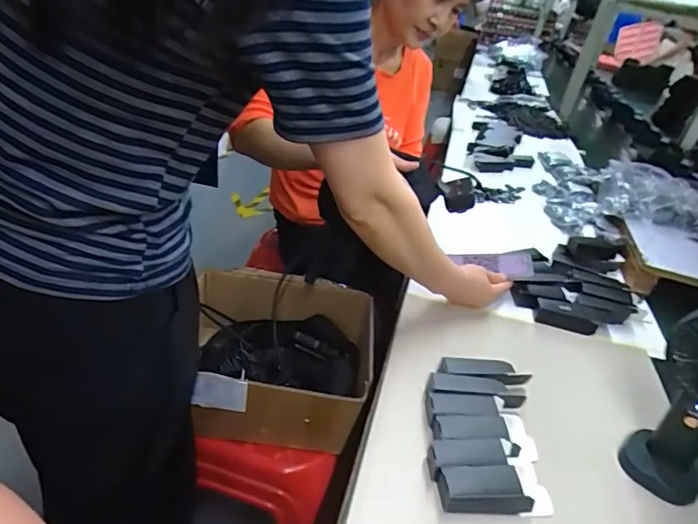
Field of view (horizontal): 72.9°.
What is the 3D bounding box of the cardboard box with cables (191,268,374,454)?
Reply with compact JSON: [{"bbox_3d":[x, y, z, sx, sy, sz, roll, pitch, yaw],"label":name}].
[{"bbox_3d":[-0.128,0.166,0.844,0.332,0.151,0.270,9,33,-2],"label":"cardboard box with cables"}]

